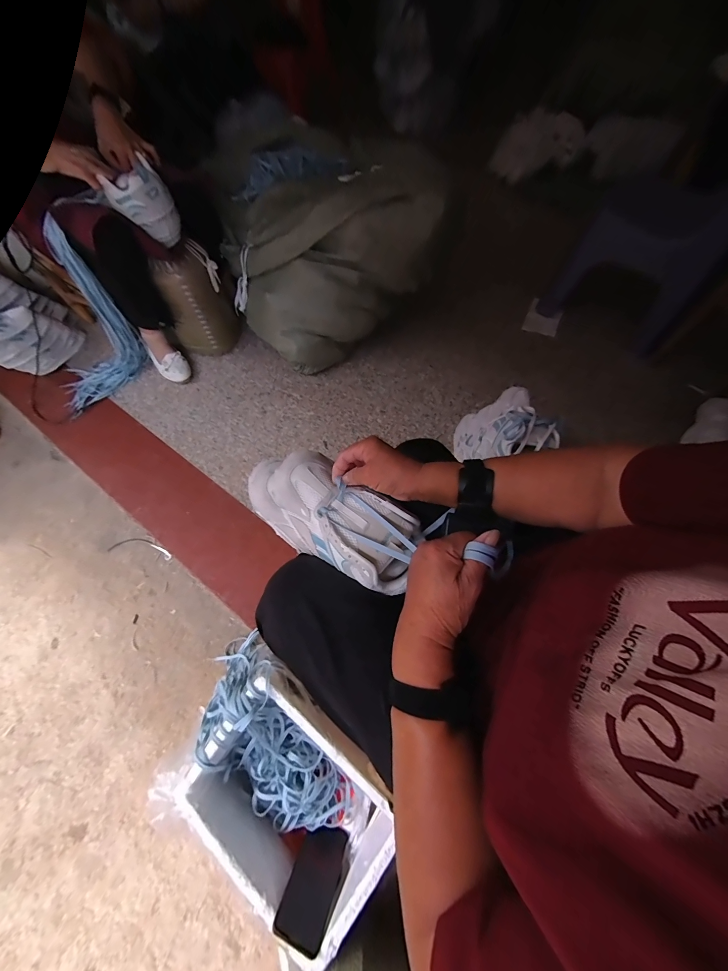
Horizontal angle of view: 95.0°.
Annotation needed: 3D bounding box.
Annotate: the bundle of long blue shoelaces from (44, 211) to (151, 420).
[{"bbox_3d":[-0.891,-0.479,1.000,0.309,0.407,0.178,-39,69,-16],"label":"bundle of long blue shoelaces"}]

